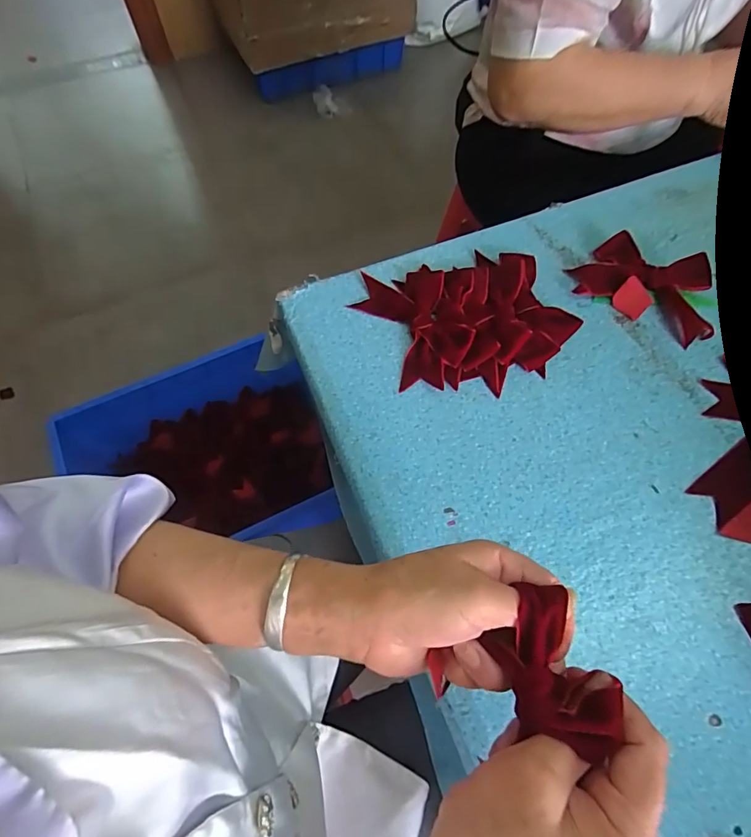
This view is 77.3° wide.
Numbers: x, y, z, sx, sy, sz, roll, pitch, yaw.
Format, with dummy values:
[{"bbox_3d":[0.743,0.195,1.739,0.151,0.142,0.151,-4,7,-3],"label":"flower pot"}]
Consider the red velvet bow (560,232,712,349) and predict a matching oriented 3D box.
[{"bbox_3d":[0.276,-0.136,0.474,0.141,0.026,0.083,30,68,13],"label":"red velvet bow"}]

